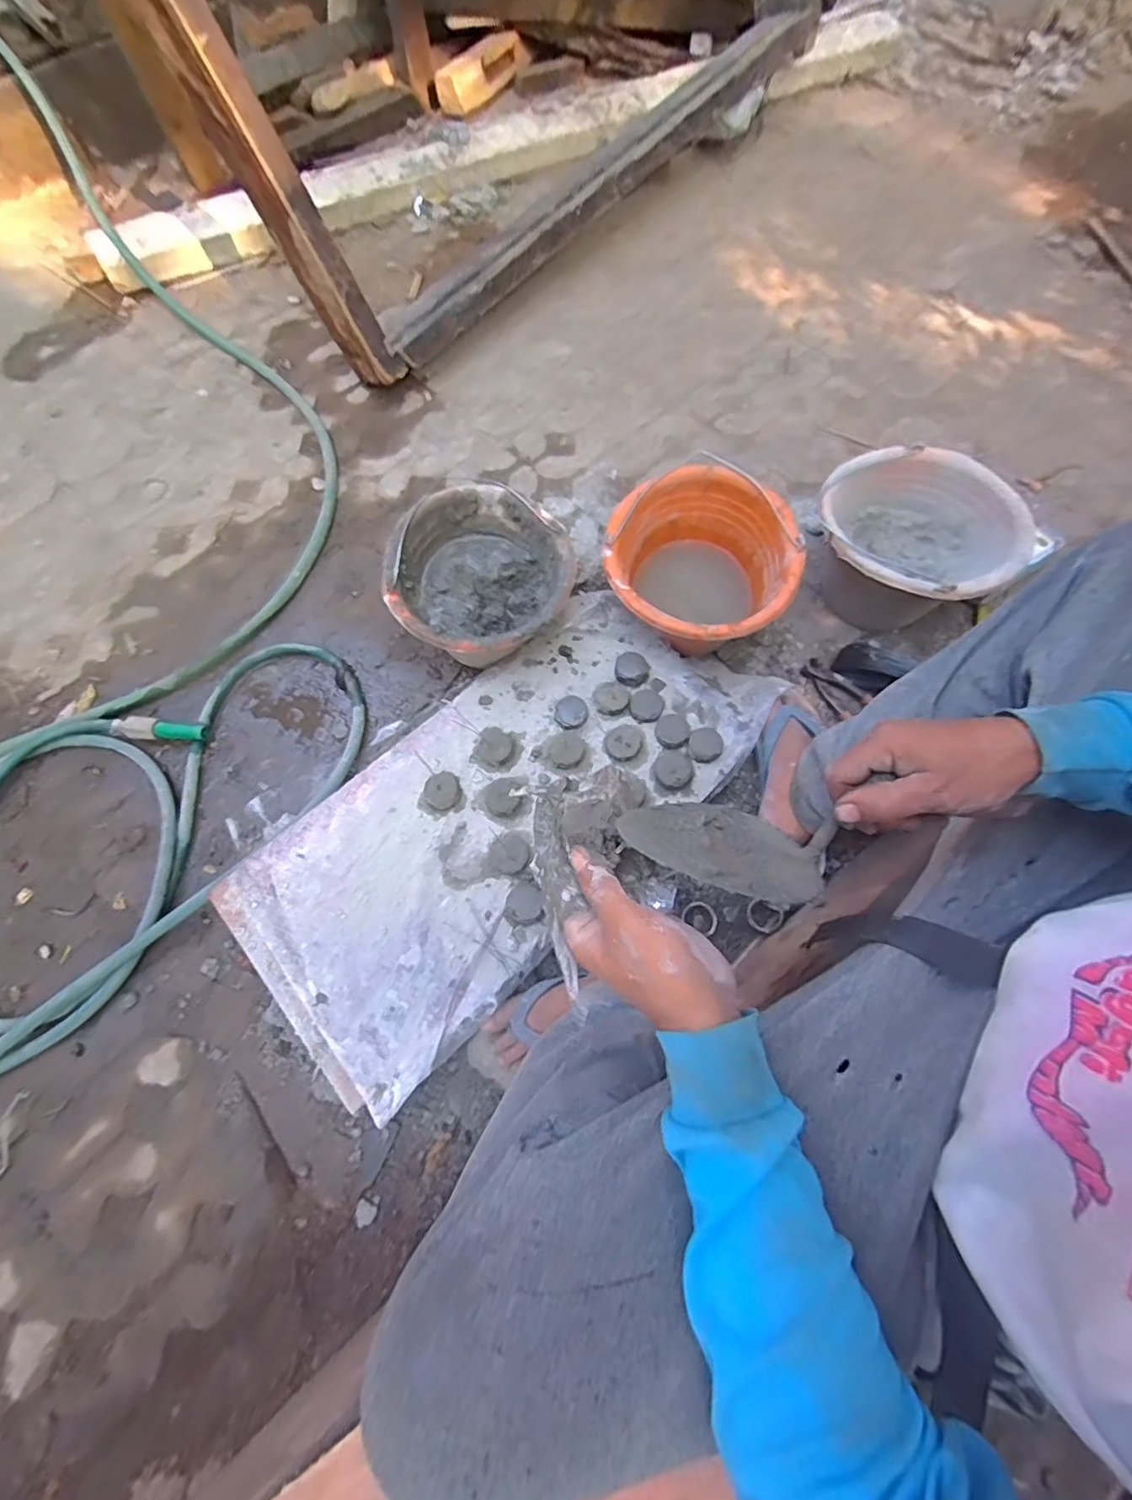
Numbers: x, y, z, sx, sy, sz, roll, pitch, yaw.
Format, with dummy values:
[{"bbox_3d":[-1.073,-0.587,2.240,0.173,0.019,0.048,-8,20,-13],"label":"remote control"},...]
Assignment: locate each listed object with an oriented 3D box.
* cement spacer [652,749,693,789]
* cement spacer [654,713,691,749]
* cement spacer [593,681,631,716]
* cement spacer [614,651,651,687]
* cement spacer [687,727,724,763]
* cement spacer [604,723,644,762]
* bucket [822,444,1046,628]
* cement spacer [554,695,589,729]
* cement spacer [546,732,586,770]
[{"bbox_3d":[0.137,0.025,0.756,0.050,0.020,0.049,-1,68,2],"label":"cement spacer"},{"bbox_3d":[0.138,-0.024,0.765,0.047,0.012,0.043,-1,68,2],"label":"cement spacer"},{"bbox_3d":[0.059,-0.067,0.785,0.046,0.020,0.045,-1,68,2],"label":"cement spacer"},{"bbox_3d":[0.090,-0.109,0.800,0.047,0.024,0.045,-1,68,2],"label":"cement spacer"},{"bbox_3d":[0.178,-0.004,0.759,0.042,0.021,0.044,-1,68,2],"label":"cement spacer"},{"bbox_3d":[0.074,-0.010,0.761,0.047,0.014,0.049,-1,68,2],"label":"cement spacer"},{"bbox_3d":[0.481,-0.286,0.858,0.252,0.165,0.246,0,68,1],"label":"bucket"},{"bbox_3d":[0.007,-0.050,0.777,0.042,0.016,0.042,-1,68,2],"label":"cement spacer"},{"bbox_3d":[0.001,0.001,0.764,0.047,0.013,0.047,-1,68,2],"label":"cement spacer"}]

